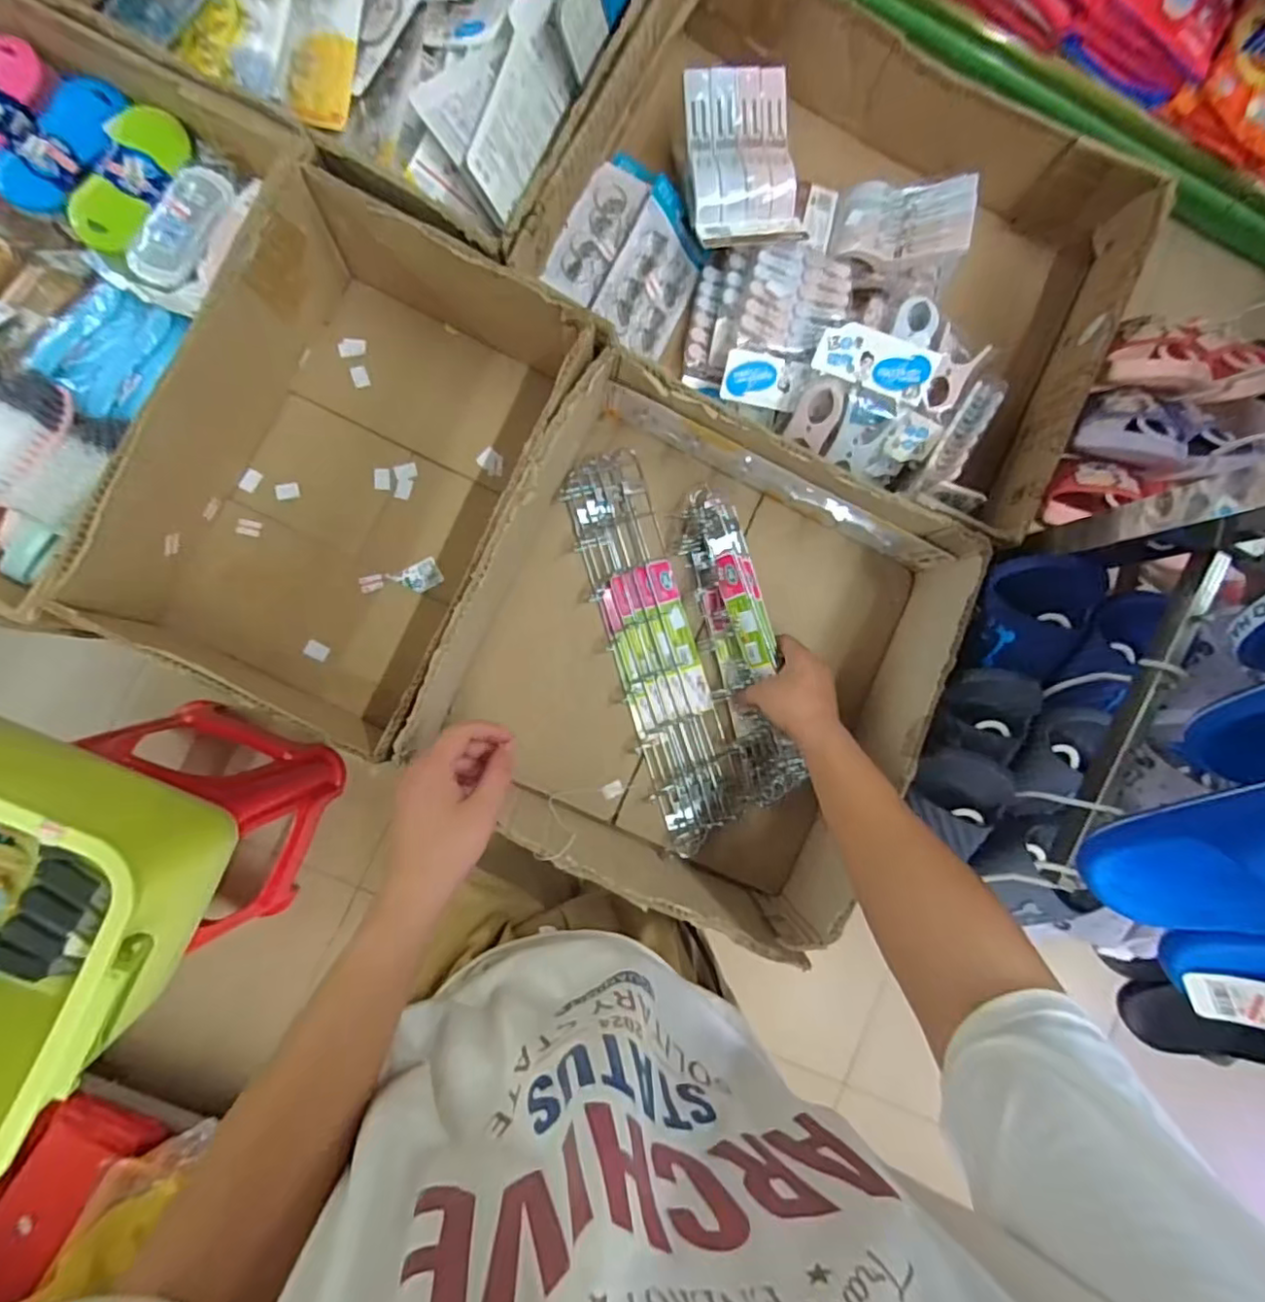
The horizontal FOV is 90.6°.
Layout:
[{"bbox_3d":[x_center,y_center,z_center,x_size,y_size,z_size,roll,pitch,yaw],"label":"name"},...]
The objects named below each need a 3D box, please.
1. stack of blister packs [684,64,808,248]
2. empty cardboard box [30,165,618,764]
[{"bbox_3d":[0.118,-0.526,0.668,0.114,0.024,0.180,-9,88,-7],"label":"stack of blister packs"},{"bbox_3d":[-0.276,-0.162,0.611,0.318,0.161,0.449,27,84,-5],"label":"empty cardboard box"}]

